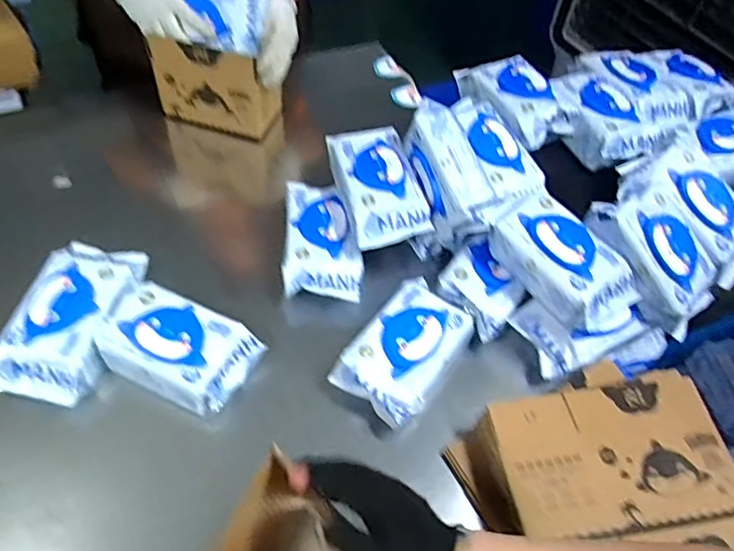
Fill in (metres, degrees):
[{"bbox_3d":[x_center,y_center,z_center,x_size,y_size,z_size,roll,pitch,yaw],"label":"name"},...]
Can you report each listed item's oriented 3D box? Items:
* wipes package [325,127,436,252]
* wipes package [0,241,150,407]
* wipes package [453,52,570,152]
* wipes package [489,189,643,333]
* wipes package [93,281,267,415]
[{"bbox_3d":[0.014,-0.144,0.841,0.115,0.055,0.219,-12,55,-14],"label":"wipes package"},{"bbox_3d":[-0.384,0.047,0.740,0.122,0.057,0.233,10,53,2],"label":"wipes package"},{"bbox_3d":[0.248,-0.294,0.937,0.115,0.066,0.232,-14,56,-15],"label":"wipes package"},{"bbox_3d":[0.267,-0.015,0.766,0.113,0.085,0.192,-31,61,-25],"label":"wipes package"},{"bbox_3d":[-0.239,0.088,0.715,0.179,0.055,0.114,25,55,14],"label":"wipes package"}]

